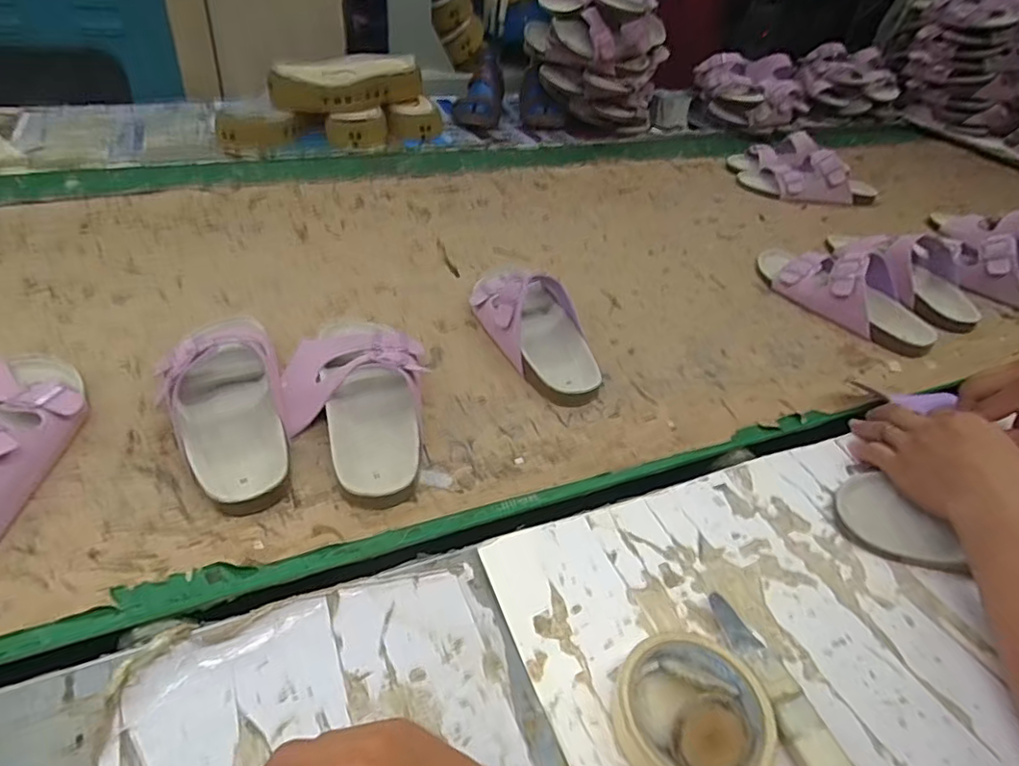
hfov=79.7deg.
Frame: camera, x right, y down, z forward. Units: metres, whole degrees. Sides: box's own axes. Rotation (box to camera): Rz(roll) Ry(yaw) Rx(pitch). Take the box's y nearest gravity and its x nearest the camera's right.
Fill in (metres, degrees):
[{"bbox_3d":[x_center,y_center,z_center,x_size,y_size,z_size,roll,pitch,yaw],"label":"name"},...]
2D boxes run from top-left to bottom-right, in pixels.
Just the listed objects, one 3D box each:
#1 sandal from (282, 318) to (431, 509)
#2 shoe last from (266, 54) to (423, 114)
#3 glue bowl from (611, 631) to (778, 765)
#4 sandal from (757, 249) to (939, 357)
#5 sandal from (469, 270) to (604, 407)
[{"bbox_3d":[-0.143,-0.004,0.558,0.136,0.057,0.252,-8,40,-11],"label":"sandal"},{"bbox_3d":[-0.301,-0.560,1.139,0.110,0.066,0.275,32,48,31],"label":"shoe last"},{"bbox_3d":[0.113,0.198,0.367,0.092,0.037,0.091,-9,41,-12],"label":"glue bowl"},{"bbox_3d":[0.441,-0.130,0.802,0.239,0.070,0.107,31,48,31],"label":"sandal"},{"bbox_3d":[0.026,-0.065,0.652,0.106,0.066,0.200,-10,41,-14],"label":"sandal"}]

